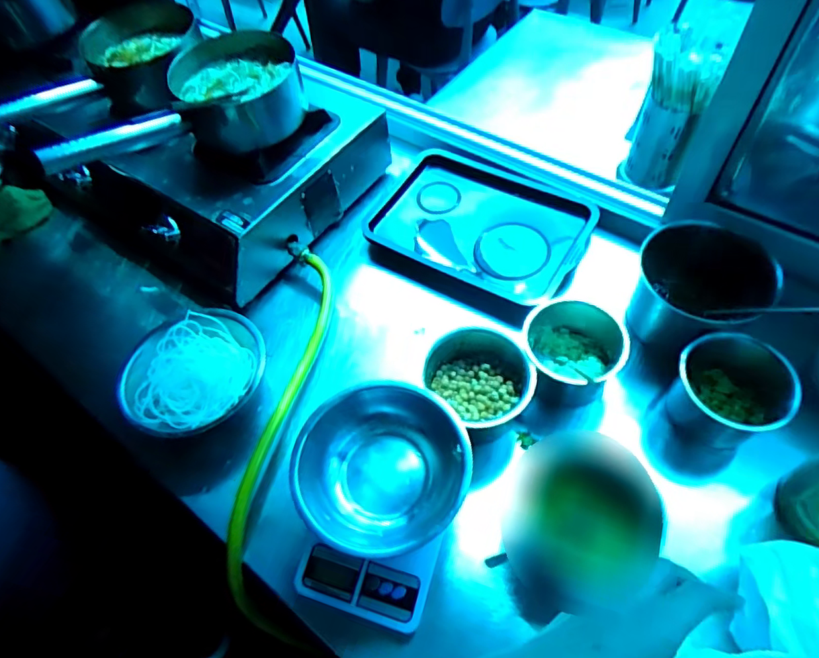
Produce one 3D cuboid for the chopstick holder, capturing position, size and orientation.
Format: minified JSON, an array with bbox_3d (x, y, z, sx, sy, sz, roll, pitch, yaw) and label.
[{"bbox_3d":[0.420,-0.348,0.864,0.100,0.228,0.087,18,60,15],"label":"chopstick holder"}]

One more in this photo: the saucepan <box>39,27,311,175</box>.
[{"bbox_3d":[-0.338,-0.333,0.789,0.349,0.099,0.187,-21,58,-10],"label":"saucepan"}]

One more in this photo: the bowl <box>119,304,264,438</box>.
[{"bbox_3d":[-0.296,0.058,0.725,0.178,0.066,0.184,-2,57,3],"label":"bowl"}]

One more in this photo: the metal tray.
[{"bbox_3d":[0.110,-0.173,0.834,0.322,0.029,0.243,28,63,20],"label":"metal tray"}]

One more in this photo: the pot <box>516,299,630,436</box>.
[{"bbox_3d":[0.200,0.050,0.671,0.114,0.116,0.125,-2,57,3],"label":"pot"}]

